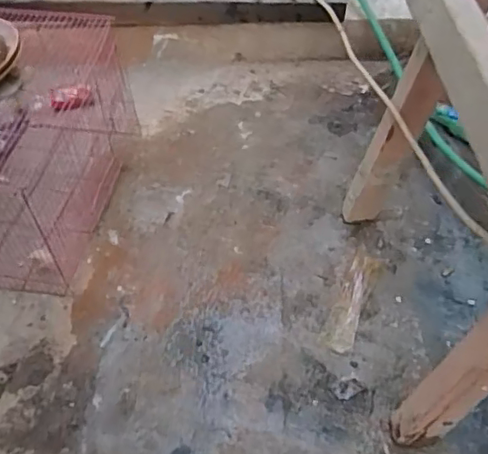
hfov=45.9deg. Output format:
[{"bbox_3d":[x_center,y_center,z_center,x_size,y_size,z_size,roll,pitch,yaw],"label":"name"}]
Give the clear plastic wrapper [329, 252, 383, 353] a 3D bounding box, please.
[{"bbox_3d":[0.210,0.141,1.101,0.052,0.013,0.212,16,56,15],"label":"clear plastic wrapper"}]

